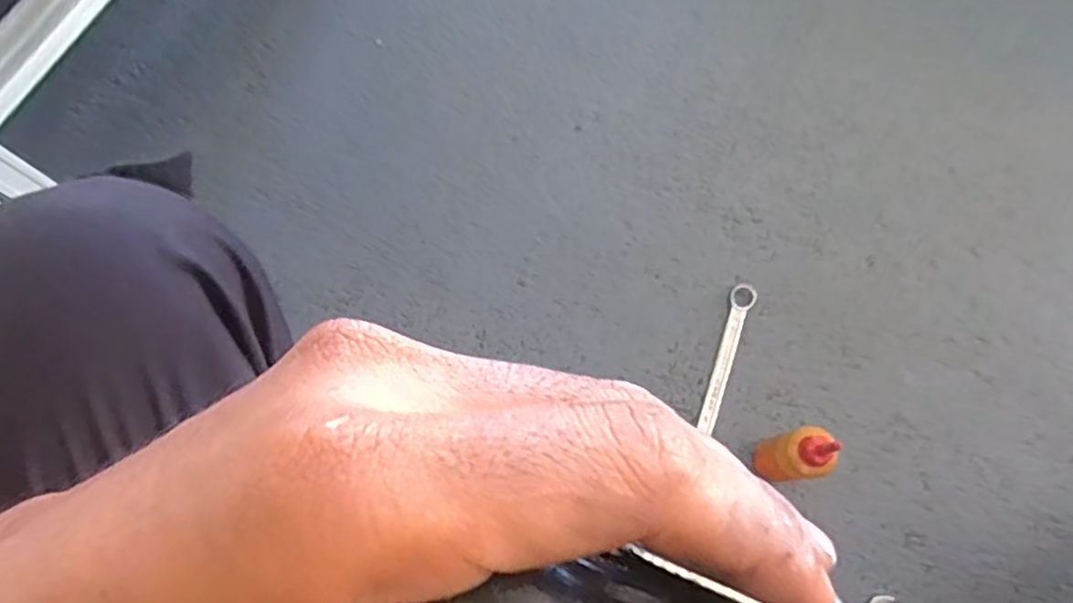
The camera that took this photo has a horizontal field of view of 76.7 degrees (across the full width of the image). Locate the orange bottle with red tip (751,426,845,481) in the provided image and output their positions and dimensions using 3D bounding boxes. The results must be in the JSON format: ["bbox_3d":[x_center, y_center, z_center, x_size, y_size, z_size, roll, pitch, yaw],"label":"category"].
[{"bbox_3d":[0.238,0.141,0.621,0.049,0.143,0.044,-16,73,-4],"label":"orange bottle with red tip"}]

